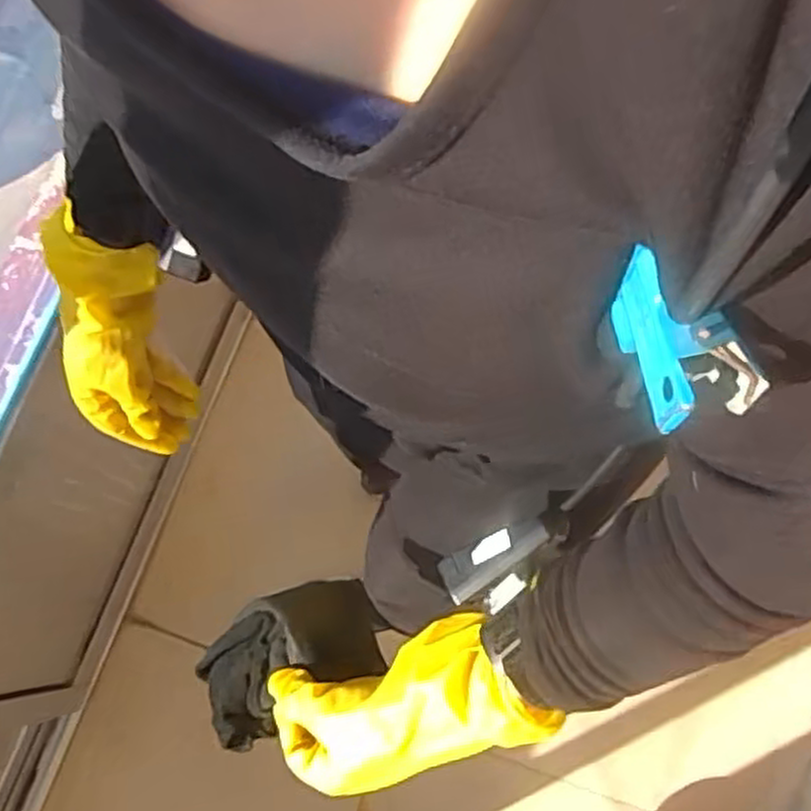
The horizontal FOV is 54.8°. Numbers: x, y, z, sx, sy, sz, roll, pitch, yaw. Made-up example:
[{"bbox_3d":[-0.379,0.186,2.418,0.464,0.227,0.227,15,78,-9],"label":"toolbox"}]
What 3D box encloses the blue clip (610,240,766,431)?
[{"bbox_3d":[0.055,-0.014,0.157,0.016,0.028,0.034,-12,76,-3],"label":"blue clip"}]

